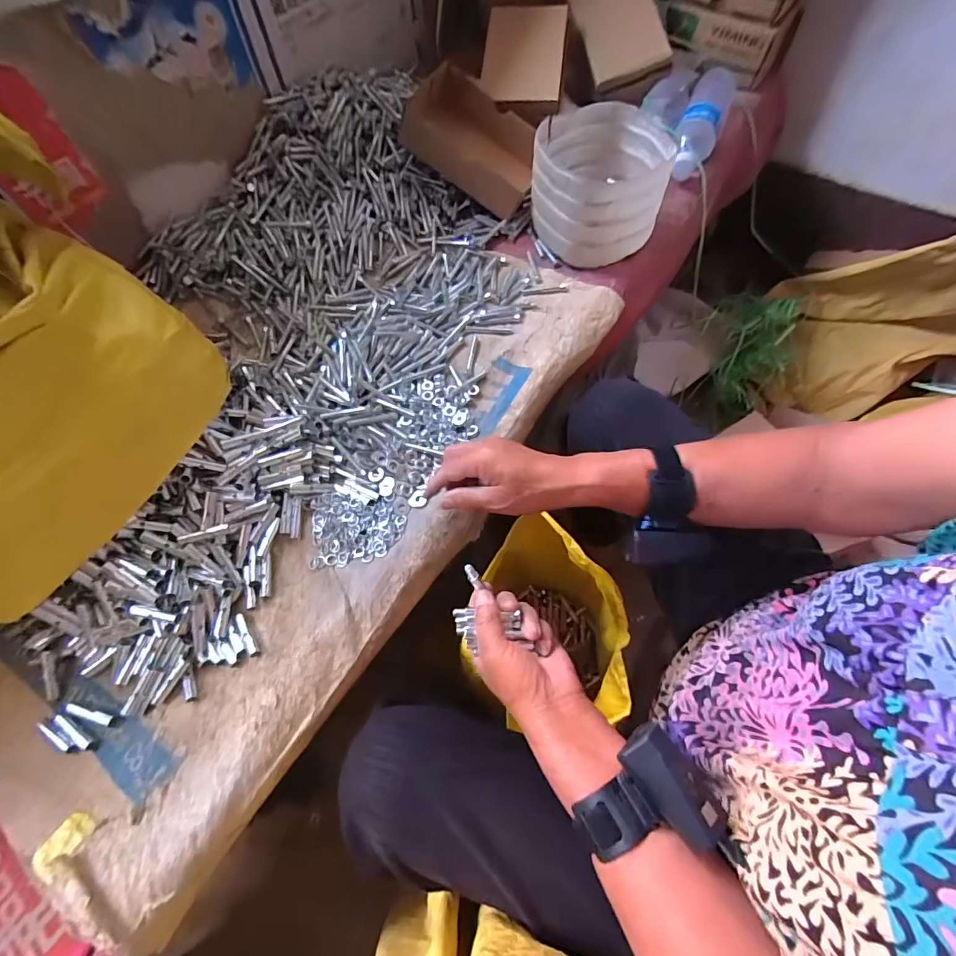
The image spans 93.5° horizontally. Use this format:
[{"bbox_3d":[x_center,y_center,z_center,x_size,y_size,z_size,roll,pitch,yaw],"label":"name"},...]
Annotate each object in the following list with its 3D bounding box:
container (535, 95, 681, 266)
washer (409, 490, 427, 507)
[{"bbox_3d":[0.157,-0.381,0.594,0.164,0.116,0.182,11,64,10],"label":"container"},{"bbox_3d":[-0.063,0.022,0.467,0.018,0.004,0.018,-2,74,5],"label":"washer"}]

